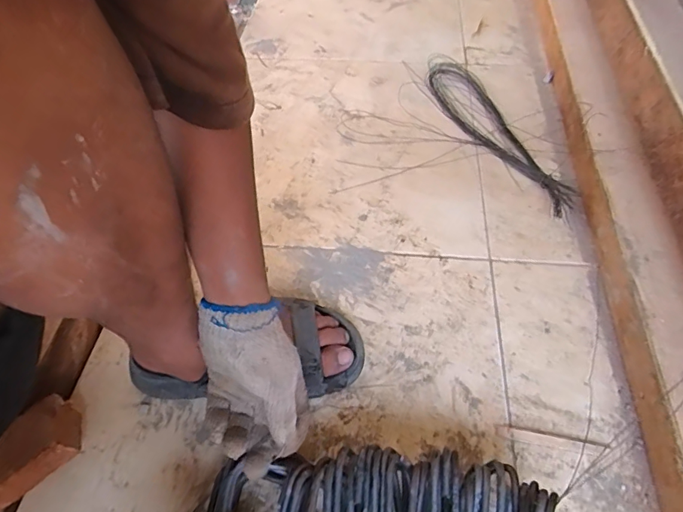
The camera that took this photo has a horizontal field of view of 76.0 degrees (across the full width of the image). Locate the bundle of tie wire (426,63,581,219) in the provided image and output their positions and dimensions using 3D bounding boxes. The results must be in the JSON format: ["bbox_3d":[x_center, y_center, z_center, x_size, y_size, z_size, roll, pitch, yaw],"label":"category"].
[{"bbox_3d":[0.270,-0.215,0.749,0.106,0.033,0.413,-18,54,-10],"label":"bundle of tie wire"}]

